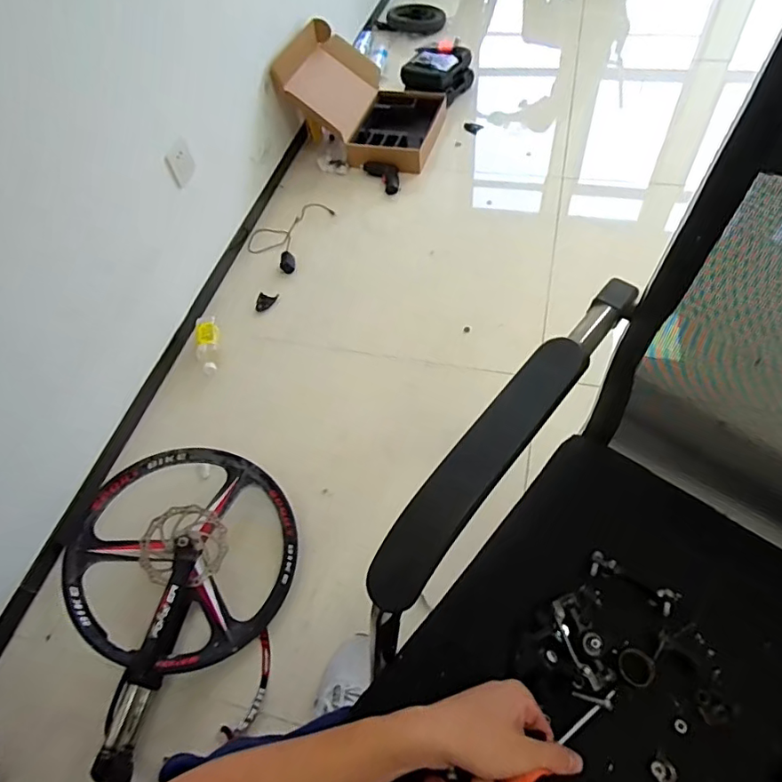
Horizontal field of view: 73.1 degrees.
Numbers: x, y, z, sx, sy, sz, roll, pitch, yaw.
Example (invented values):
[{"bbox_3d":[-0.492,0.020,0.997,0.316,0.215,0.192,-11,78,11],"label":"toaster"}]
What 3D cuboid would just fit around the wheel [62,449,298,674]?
[{"bbox_3d":[-0.387,0.305,1.001,0.401,0.075,0.418,17,58,-9],"label":"wheel"}]

